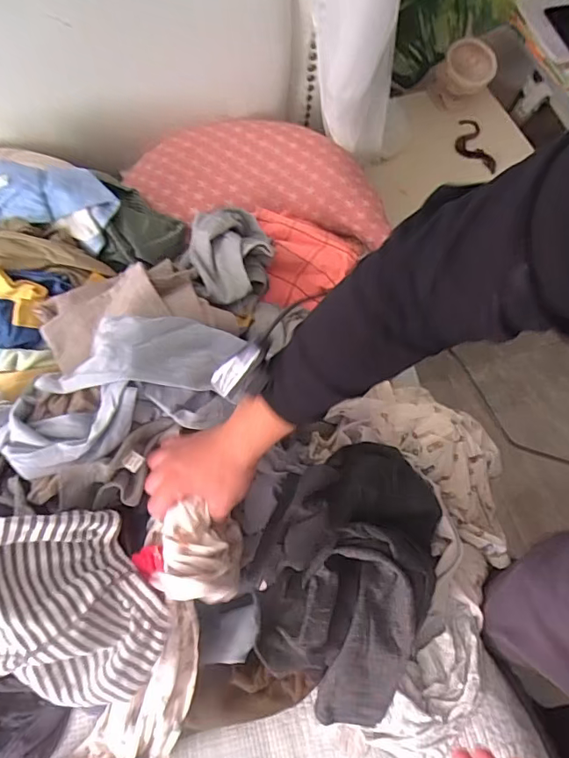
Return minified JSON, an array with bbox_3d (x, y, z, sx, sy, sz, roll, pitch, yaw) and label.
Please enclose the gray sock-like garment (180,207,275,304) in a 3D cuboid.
[{"bbox_3d":[-0.089,-0.202,0.793,0.138,0.062,0.176,-4,67,-4],"label":"gray sock-like garment"}]

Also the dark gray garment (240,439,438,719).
[{"bbox_3d":[0.090,0.250,0.667,0.233,0.157,0.343,23,68,8],"label":"dark gray garment"}]

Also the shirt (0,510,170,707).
[{"bbox_3d":[-0.314,0.242,0.557,0.356,0.142,0.202,6,66,1],"label":"shirt"}]

